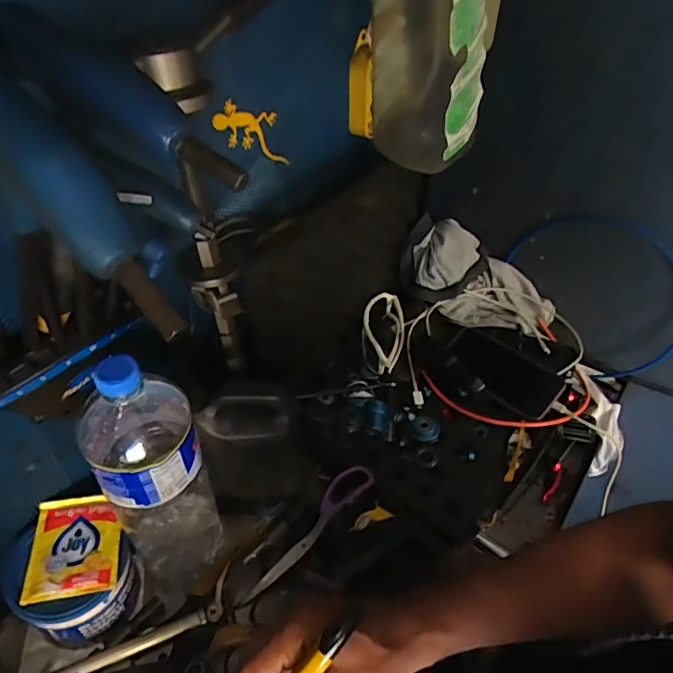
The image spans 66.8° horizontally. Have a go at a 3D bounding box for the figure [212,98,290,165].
[{"bbox_3d":[-0.085,-0.216,0.537,0.017,0.049,0.106,33,13,28],"label":"figure"}]

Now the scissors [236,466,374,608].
[{"bbox_3d":[-0.032,0.219,0.566,0.036,0.012,0.193,37,73,30],"label":"scissors"}]

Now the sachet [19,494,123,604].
[{"bbox_3d":[-0.249,0.198,0.489,0.080,0.015,0.096,-7,45,-9],"label":"sachet"}]

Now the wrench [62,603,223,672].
[{"bbox_3d":[-0.207,0.301,0.485,0.194,0.022,0.016,-18,47,-19],"label":"wrench"}]

